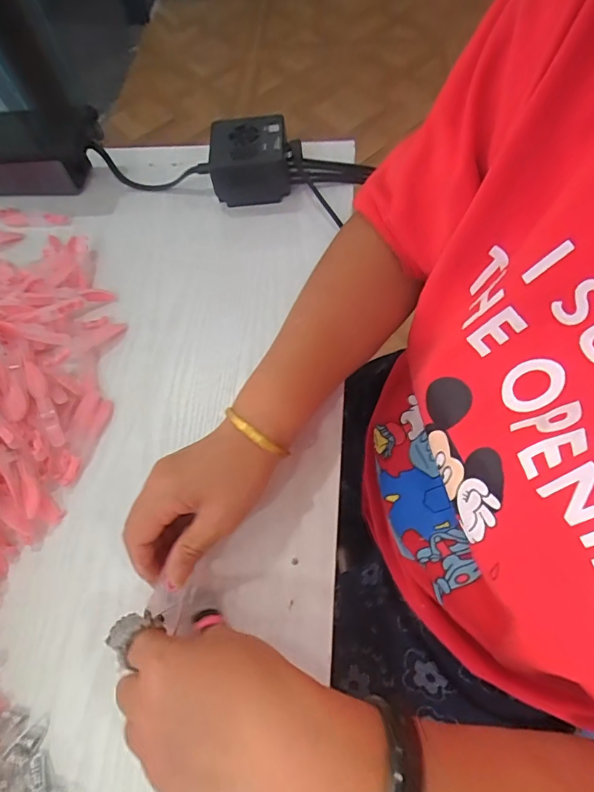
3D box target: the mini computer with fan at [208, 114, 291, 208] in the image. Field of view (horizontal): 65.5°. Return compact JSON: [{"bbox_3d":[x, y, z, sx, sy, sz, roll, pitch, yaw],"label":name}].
[{"bbox_3d":[-0.049,-0.244,0.475,0.080,0.047,0.073,-7,65,0],"label":"mini computer with fan"}]

